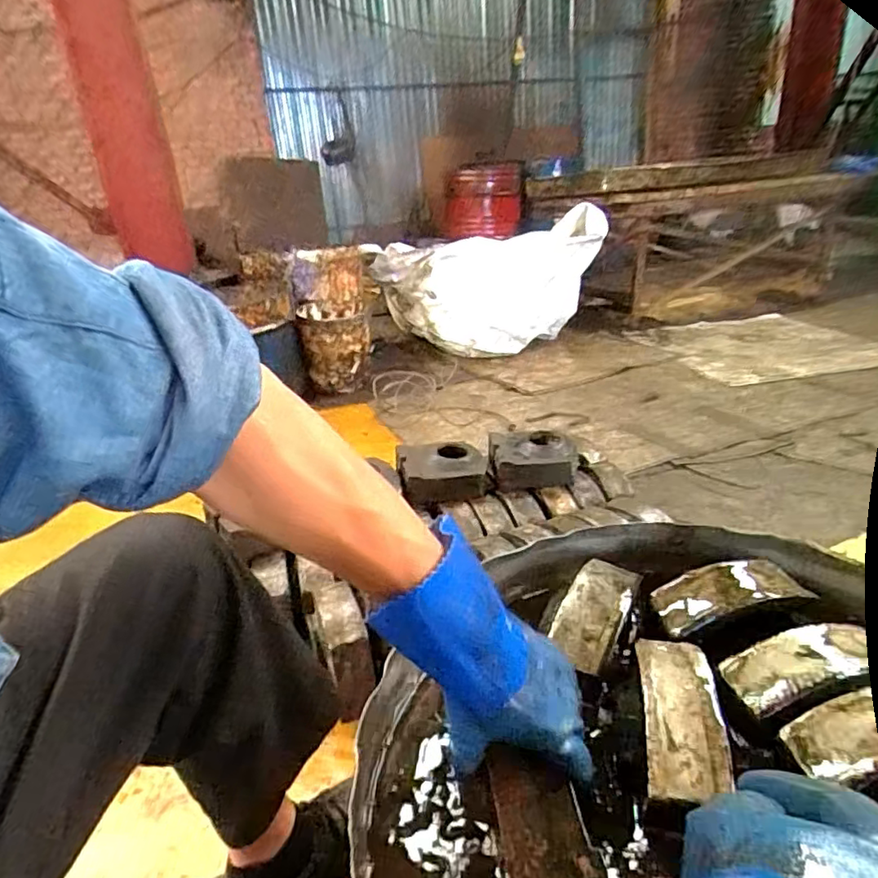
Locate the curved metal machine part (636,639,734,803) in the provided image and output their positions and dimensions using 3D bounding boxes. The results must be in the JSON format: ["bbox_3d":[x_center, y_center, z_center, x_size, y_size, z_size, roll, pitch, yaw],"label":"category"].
[{"bbox_3d":[0.199,0.219,0.481,0.060,0.021,0.156,2,25,14],"label":"curved metal machine part"}]

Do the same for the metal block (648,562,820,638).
[{"bbox_3d":[0.296,0.156,0.597,0.153,0.025,0.061,-9,25,-11],"label":"metal block"}]

